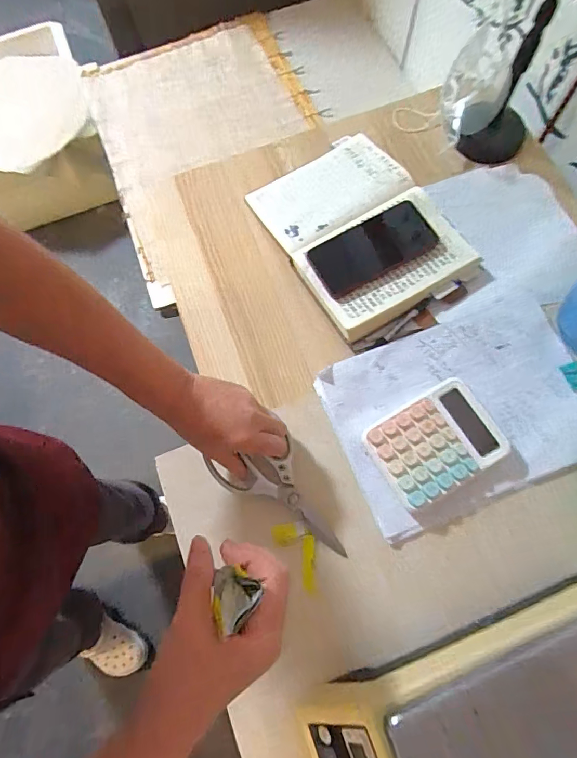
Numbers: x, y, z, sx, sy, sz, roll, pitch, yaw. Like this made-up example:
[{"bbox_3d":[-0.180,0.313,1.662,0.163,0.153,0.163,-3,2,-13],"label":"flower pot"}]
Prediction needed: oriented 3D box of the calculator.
[{"bbox_3d":[0.166,0.074,0.472,0.136,0.025,0.102,-30,73,-7],"label":"calculator"}]

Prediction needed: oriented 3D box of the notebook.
[{"bbox_3d":[0.093,-0.214,0.570,0.209,0.028,0.287,-31,73,-7],"label":"notebook"}]

